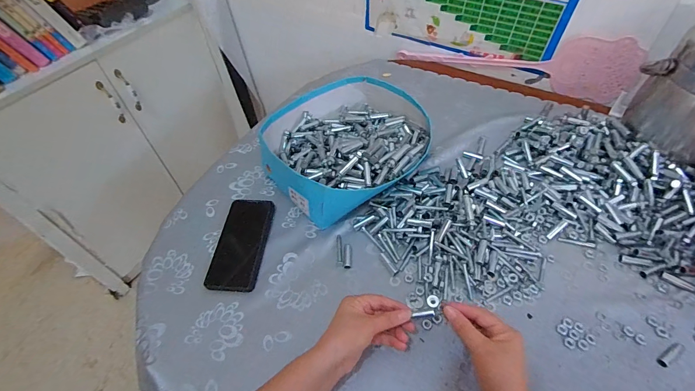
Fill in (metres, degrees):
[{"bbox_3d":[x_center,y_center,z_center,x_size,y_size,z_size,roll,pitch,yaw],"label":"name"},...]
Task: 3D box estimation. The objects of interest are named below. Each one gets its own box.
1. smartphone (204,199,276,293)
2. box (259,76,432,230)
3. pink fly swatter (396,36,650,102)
[{"bbox_3d":[-0.176,0.076,0.570,0.080,0.012,0.166,2,52,5],"label":"smartphone"},{"bbox_3d":[0.004,-0.102,0.650,0.270,0.089,0.310,37,62,27],"label":"box"},{"bbox_3d":[0.362,-0.330,0.791,0.514,0.131,0.028,24,56,20],"label":"pink fly swatter"}]

